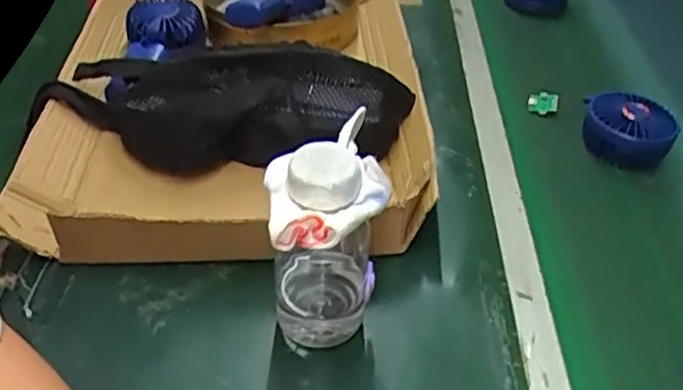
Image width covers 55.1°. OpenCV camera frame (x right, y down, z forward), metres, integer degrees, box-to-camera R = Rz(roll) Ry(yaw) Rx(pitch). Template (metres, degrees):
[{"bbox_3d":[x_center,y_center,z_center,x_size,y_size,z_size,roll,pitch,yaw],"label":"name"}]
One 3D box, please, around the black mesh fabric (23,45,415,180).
[{"bbox_3d":[-0.119,-0.084,0.616,0.355,0.102,0.116,9,41,4],"label":"black mesh fabric"}]

